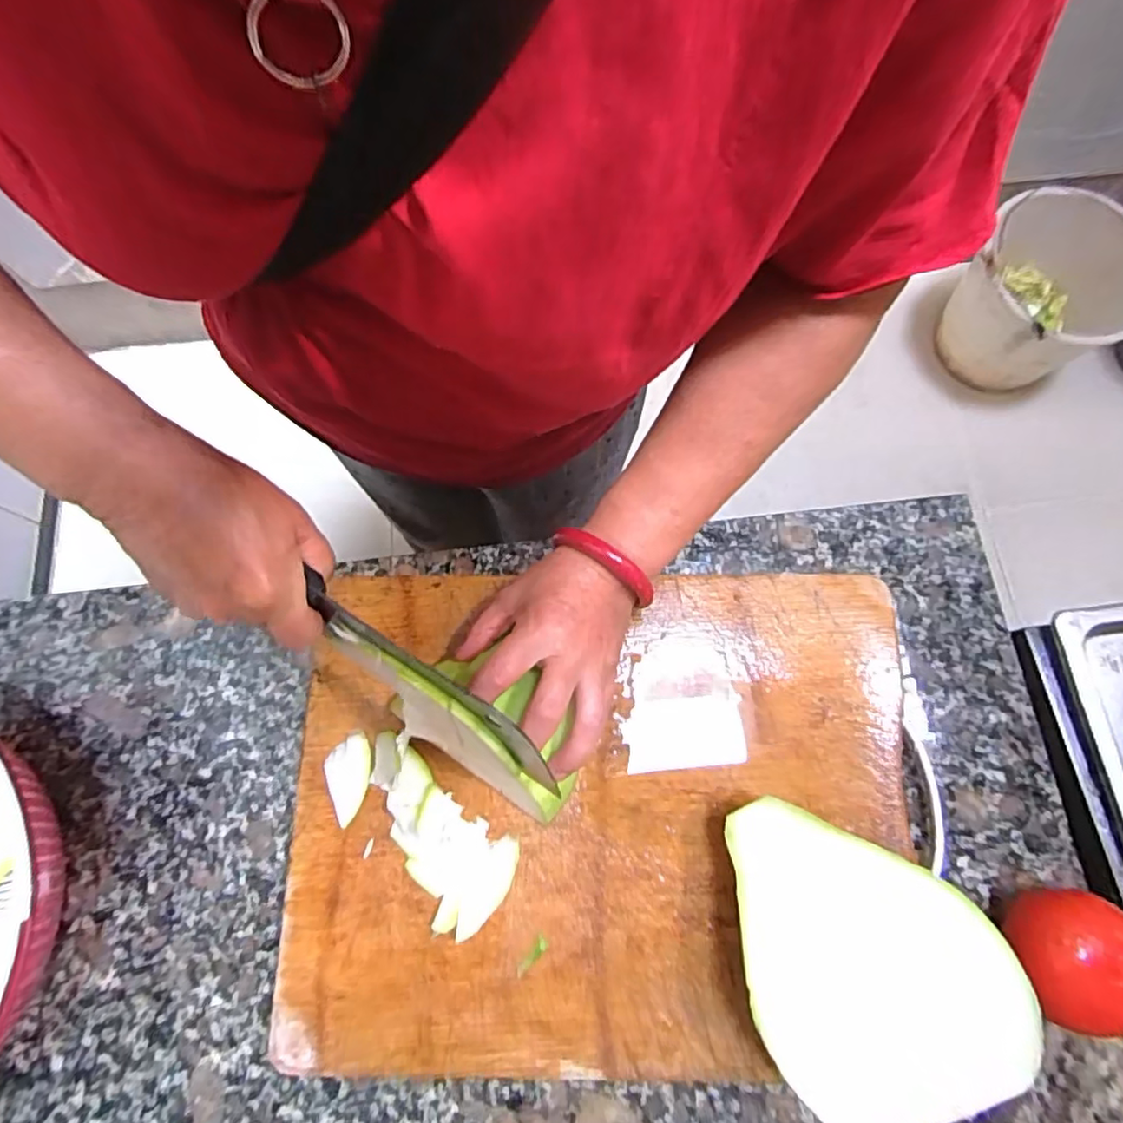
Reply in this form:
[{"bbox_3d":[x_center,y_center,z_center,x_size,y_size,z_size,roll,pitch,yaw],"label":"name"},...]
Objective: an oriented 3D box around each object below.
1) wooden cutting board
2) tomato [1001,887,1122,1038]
[{"bbox_3d":[0.026,0.154,0.408,0.386,0.025,0.295,0,73,1],"label":"wooden cutting board"},{"bbox_3d":[0.292,0.225,0.363,0.062,0.051,0.071,10,73,4],"label":"tomato"}]

